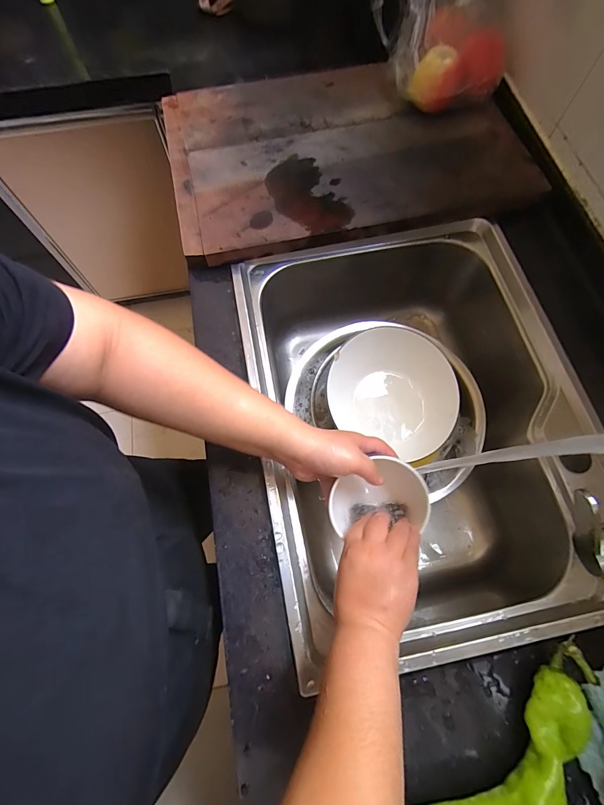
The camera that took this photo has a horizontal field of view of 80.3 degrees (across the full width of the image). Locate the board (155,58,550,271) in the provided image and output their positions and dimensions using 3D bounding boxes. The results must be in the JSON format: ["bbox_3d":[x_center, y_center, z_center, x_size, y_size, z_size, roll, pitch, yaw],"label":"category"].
[{"bbox_3d":[0.065,-0.443,0.609,0.566,0.029,0.389,-12,70,-4],"label":"board"}]

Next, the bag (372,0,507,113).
[{"bbox_3d":[0.234,-0.640,0.592,0.166,0.168,0.235,-15,70,-5],"label":"bag"}]

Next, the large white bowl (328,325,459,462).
[{"bbox_3d":[0.138,-0.023,0.534,0.178,0.068,0.166,0,70,0],"label":"large white bowl"}]

